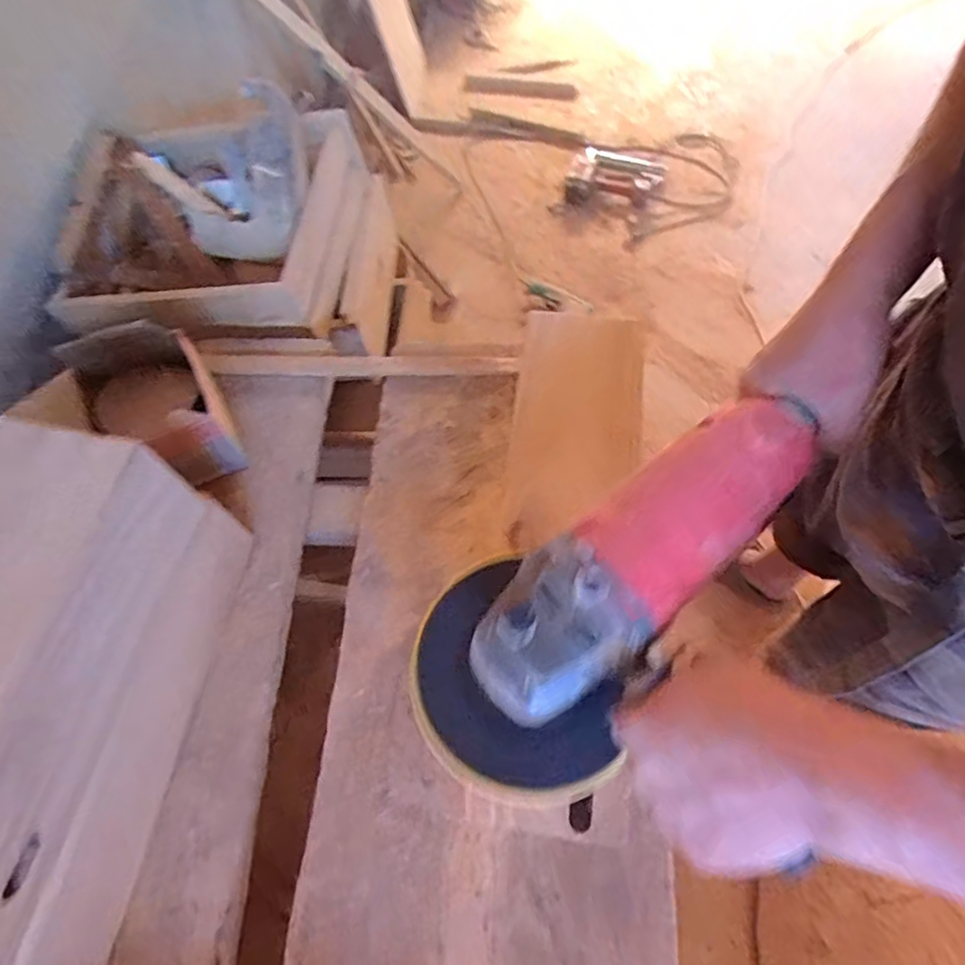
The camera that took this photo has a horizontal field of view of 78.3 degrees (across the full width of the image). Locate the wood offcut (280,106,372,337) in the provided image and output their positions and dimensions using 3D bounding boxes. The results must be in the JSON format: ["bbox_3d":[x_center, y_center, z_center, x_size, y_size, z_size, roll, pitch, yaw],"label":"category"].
[{"bbox_3d":[-0.218,-0.397,0.848,0.025,0.132,0.384,-7,58,19],"label":"wood offcut"}]

